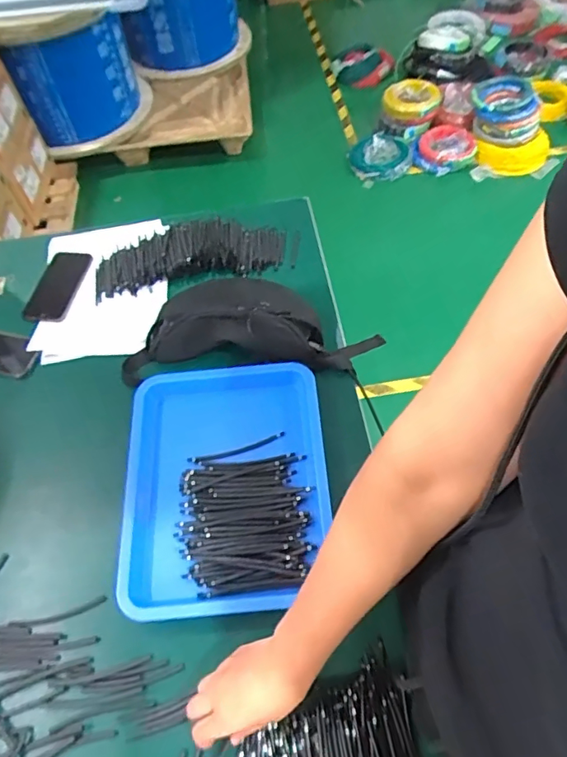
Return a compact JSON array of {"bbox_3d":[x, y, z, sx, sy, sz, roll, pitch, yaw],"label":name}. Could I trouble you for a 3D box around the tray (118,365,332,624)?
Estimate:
[{"bbox_3d":[-0.079,0.137,0.671,0.275,0.044,0.332,-6,58,-1],"label":"tray"}]

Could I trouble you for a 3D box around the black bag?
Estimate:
[{"bbox_3d":[-0.052,-0.099,0.781,0.404,0.081,0.177,-2,58,1],"label":"black bag"}]

